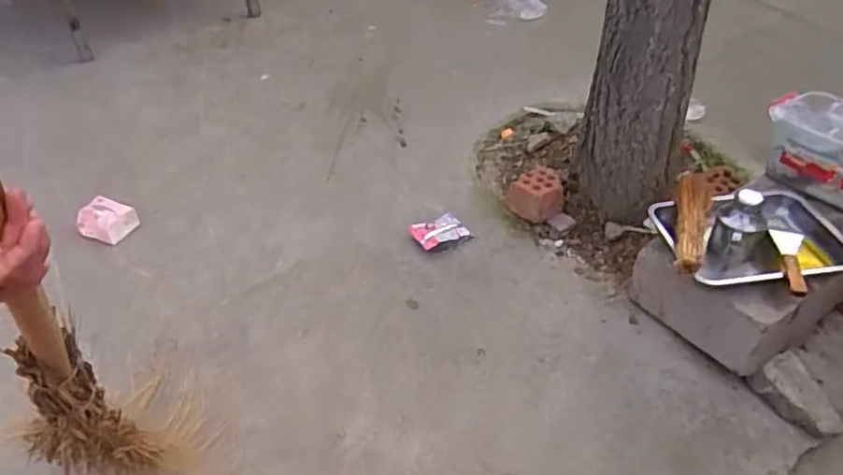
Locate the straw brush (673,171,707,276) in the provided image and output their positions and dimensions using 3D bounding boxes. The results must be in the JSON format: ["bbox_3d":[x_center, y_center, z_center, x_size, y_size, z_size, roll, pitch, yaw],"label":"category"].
[{"bbox_3d":[0.554,-0.039,1.287,0.070,0.044,0.335,9,41,16],"label":"straw brush"}]

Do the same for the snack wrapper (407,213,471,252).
[{"bbox_3d":[0.044,-0.013,1.521,0.137,0.051,0.060,-19,41,-17],"label":"snack wrapper"}]

